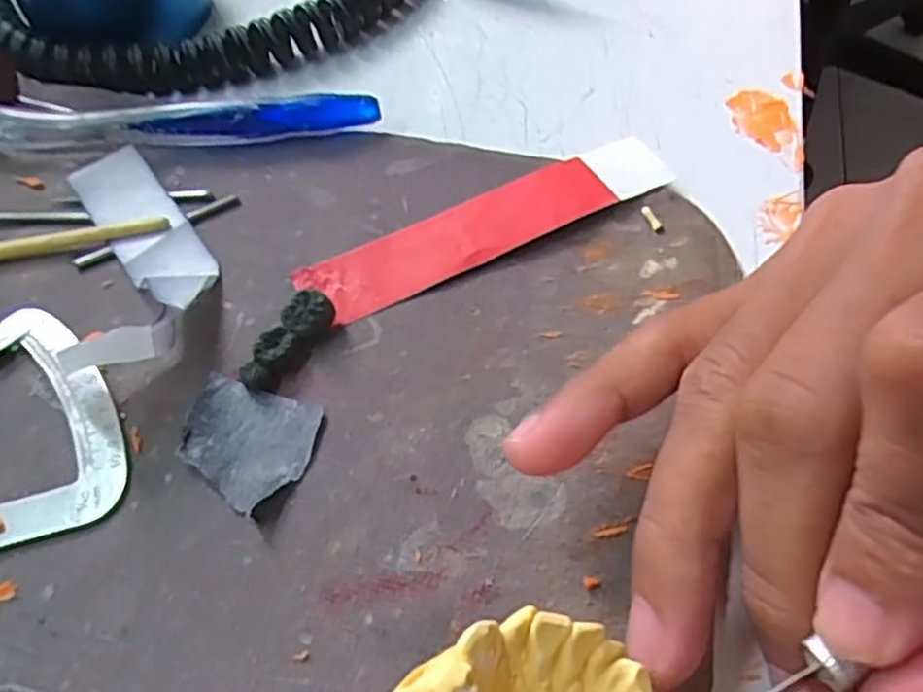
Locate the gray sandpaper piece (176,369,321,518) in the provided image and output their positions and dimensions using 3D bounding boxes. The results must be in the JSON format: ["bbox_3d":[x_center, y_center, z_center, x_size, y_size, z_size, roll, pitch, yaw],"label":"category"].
[{"bbox_3d":[-0.047,0.020,0.159,0.028,0.004,0.026,14,58,12],"label":"gray sandpaper piece"}]

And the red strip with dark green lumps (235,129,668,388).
[{"bbox_3d":[-0.002,-0.027,0.187,0.118,0.008,0.027,-28,59,-16],"label":"red strip with dark green lumps"}]

